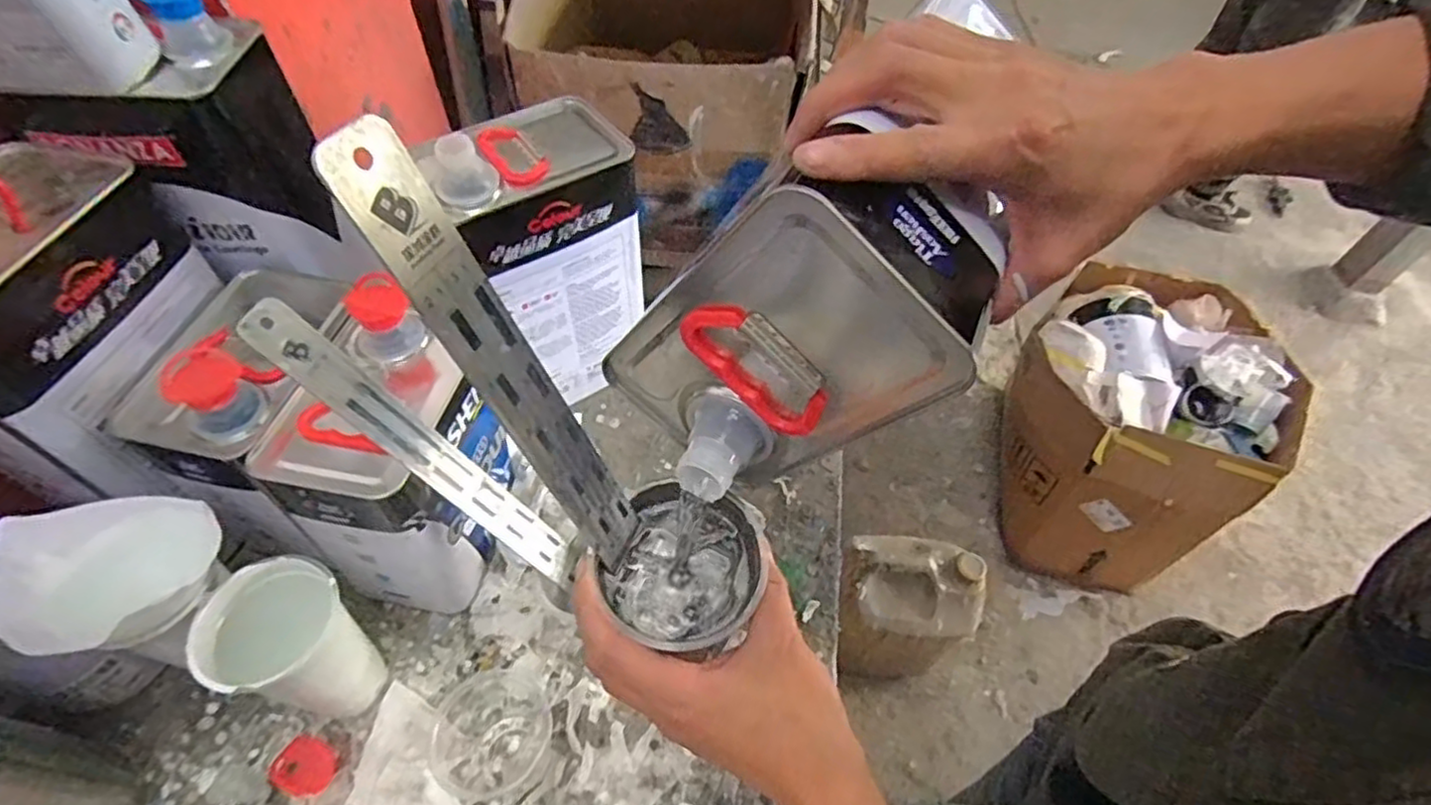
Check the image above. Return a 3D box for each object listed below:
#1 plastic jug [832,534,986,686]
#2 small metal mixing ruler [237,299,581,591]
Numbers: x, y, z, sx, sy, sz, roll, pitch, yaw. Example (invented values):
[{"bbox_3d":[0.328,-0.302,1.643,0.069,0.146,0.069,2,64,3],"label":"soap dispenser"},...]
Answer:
[{"bbox_3d":[0.327,0.382,1.265,0.240,0.382,0.165,4,53,0],"label":"plastic jug"},{"bbox_3d":[-0.183,0.039,0.452,0.005,0.271,0.033,-10,43,37],"label":"small metal mixing ruler"}]

